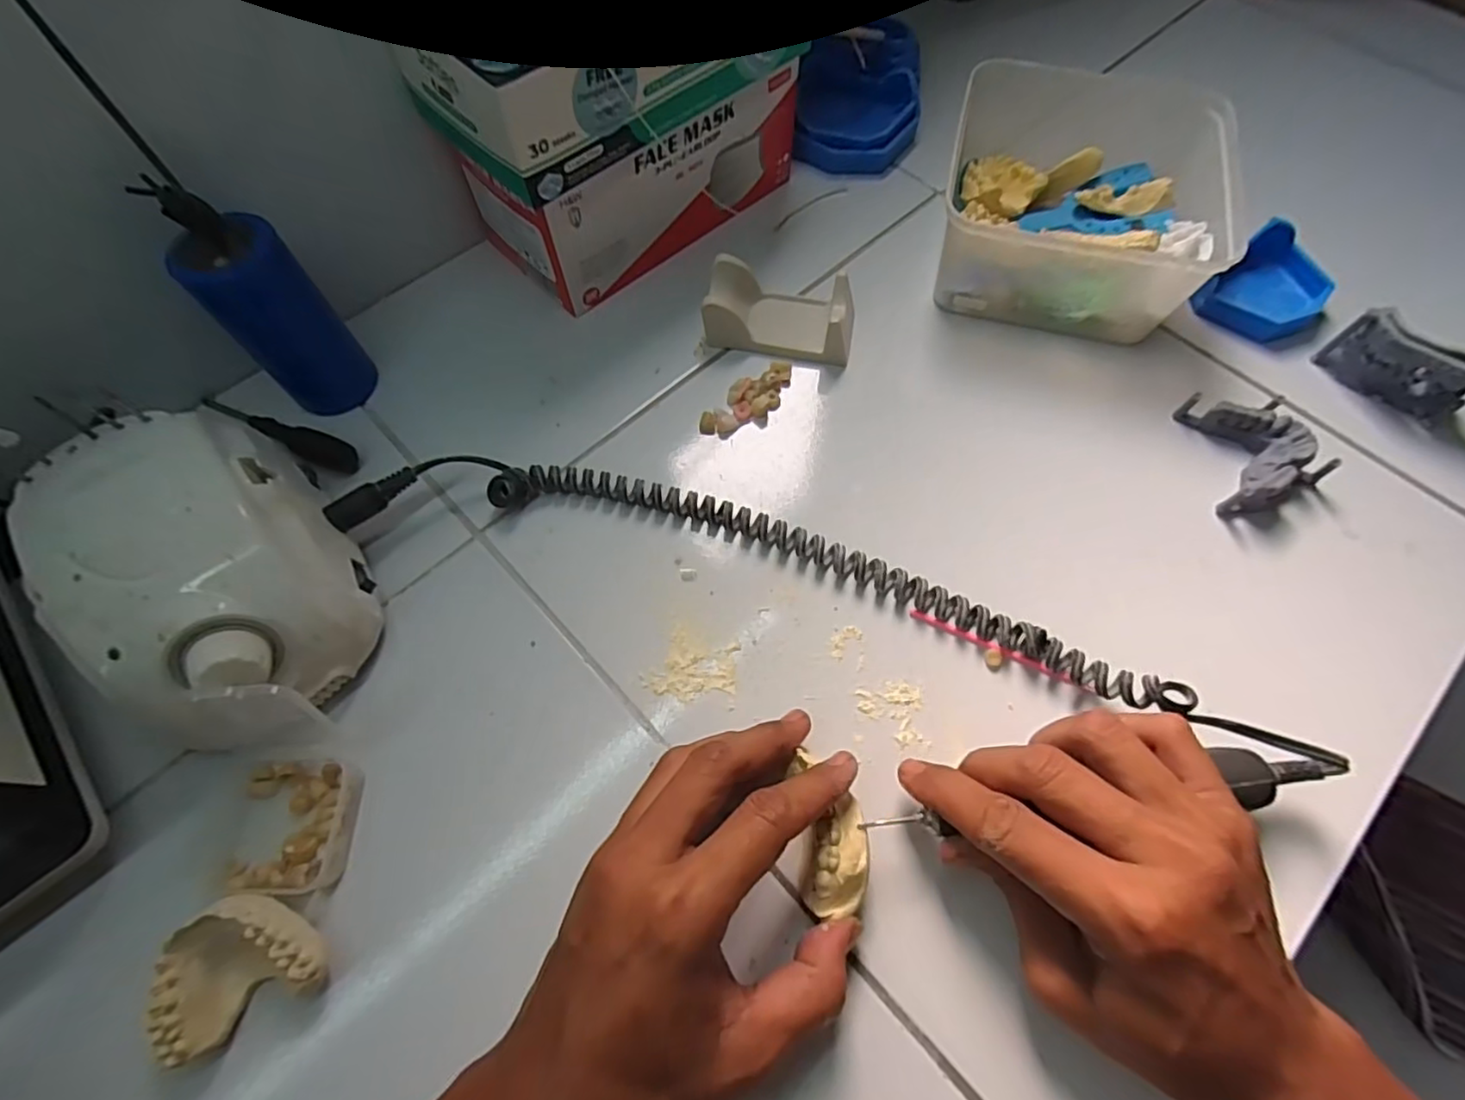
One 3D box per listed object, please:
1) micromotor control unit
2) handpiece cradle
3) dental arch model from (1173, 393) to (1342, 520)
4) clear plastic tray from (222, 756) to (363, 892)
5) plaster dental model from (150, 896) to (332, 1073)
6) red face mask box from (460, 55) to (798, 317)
[{"bbox_3d":[-0.234,0.017,0.294,0.104,0.082,0.149,-37,70,-15],"label":"micromotor control unit"},{"bbox_3d":[0.031,-0.153,0.398,0.089,0.030,0.053,8,66,4],"label":"handpiece cradle"},{"bbox_3d":[0.299,-0.057,0.361,0.058,0.025,0.070,-5,65,-2],"label":"dental arch model"},{"bbox_3d":[-0.197,0.121,0.284,0.054,0.016,0.053,-1,65,-1],"label":"clear plastic tray"},{"bbox_3d":[-0.194,0.163,0.254,0.053,0.029,0.044,-27,68,-12],"label":"plaster dental model"},{"bbox_3d":[-0.056,-0.248,0.410,0.211,0.081,0.088,-37,70,-15],"label":"red face mask box"}]

